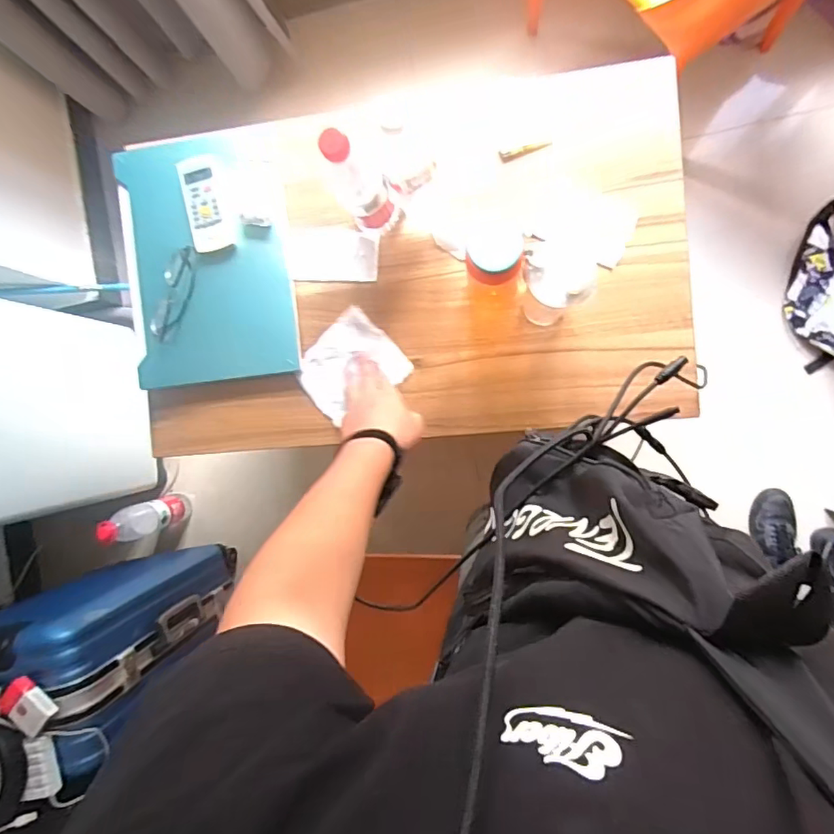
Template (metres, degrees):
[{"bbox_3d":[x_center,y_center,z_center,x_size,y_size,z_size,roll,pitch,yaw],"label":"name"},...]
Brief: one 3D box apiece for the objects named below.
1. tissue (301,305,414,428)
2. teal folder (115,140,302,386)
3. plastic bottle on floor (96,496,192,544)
[{"bbox_3d":[-0.099,-0.072,0.774,0.143,0.012,0.126,-41,85,7],"label":"tissue"},{"bbox_3d":[-0.306,-0.227,0.765,0.244,0.032,0.351,-5,90,8],"label":"teal folder"},{"bbox_3d":[-0.745,0.281,1.458,0.096,0.313,0.094,-16,89,8],"label":"plastic bottle on floor"}]

